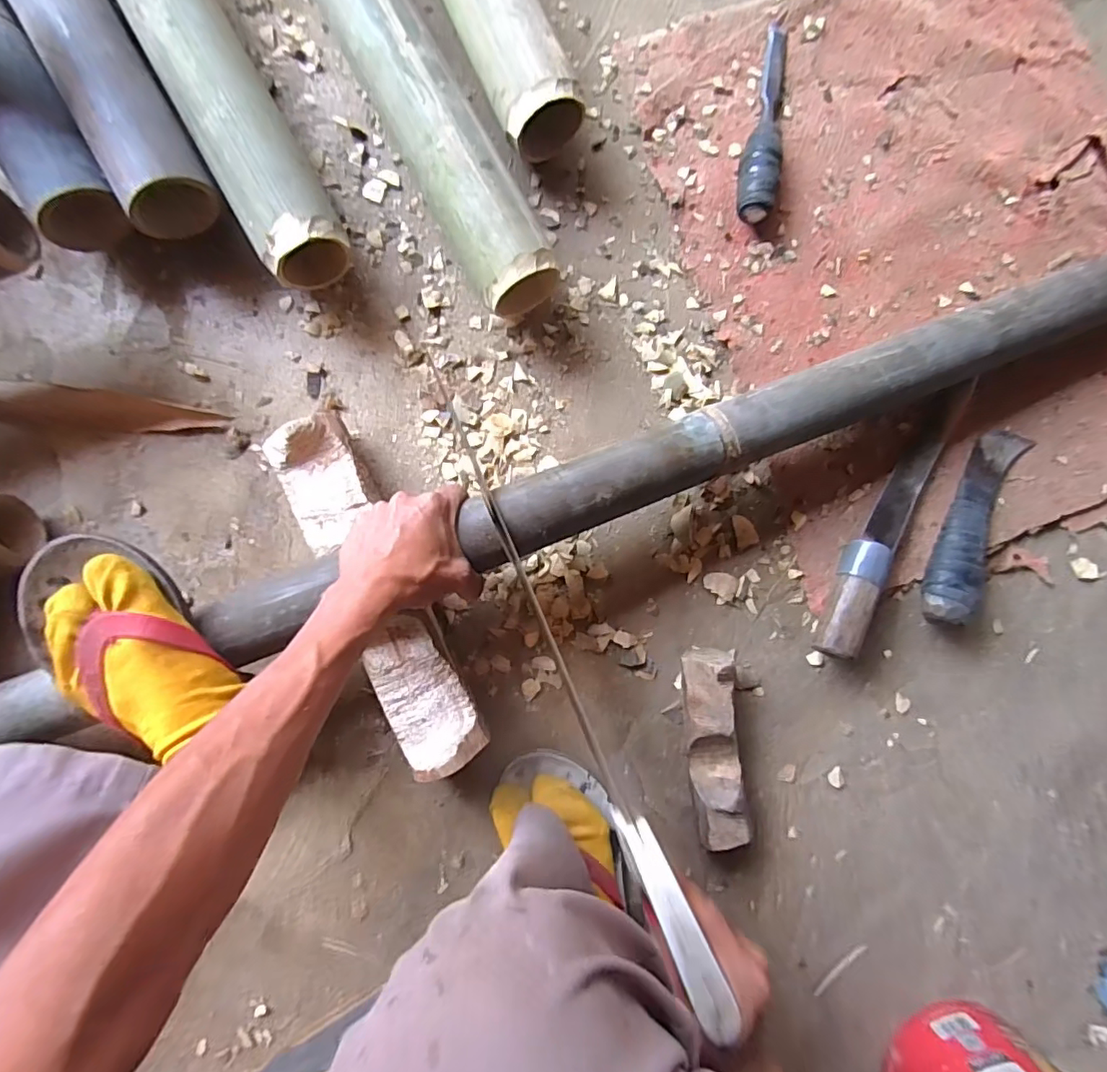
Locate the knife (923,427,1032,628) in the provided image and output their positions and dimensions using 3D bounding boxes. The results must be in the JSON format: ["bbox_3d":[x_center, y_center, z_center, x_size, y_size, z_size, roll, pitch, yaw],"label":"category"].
[{"bbox_3d":[0.398,-0.012,0.535,0.056,0.046,0.207,29,88,-2],"label":"knife"}]

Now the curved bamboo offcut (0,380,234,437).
[{"bbox_3d":[-0.419,-0.111,0.502,0.245,0.013,0.041,5,89,-3],"label":"curved bamboo offcut"}]

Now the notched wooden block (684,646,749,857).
[{"bbox_3d":[0.142,0.188,0.514,0.047,0.047,0.167,-6,89,-3],"label":"notched wooden block"}]

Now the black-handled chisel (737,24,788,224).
[{"bbox_3d":[0.202,-0.387,0.531,0.038,0.034,0.200,10,88,-3],"label":"black-handled chisel"}]

